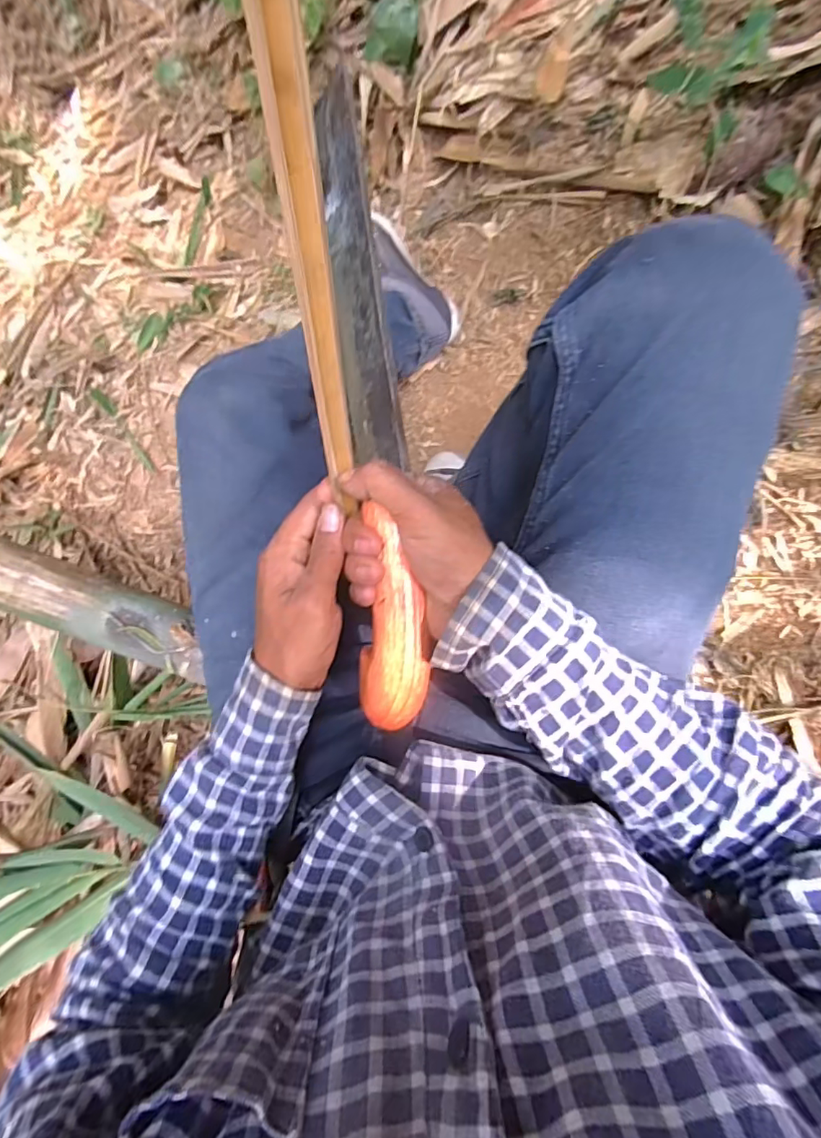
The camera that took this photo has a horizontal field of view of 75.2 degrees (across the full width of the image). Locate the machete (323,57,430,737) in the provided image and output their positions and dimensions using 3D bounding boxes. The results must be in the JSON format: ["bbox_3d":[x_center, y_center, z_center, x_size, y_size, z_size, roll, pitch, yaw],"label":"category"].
[{"bbox_3d":[-0.025,-0.094,0.323,0.040,0.033,0.380,-6,89,-1],"label":"machete"}]

